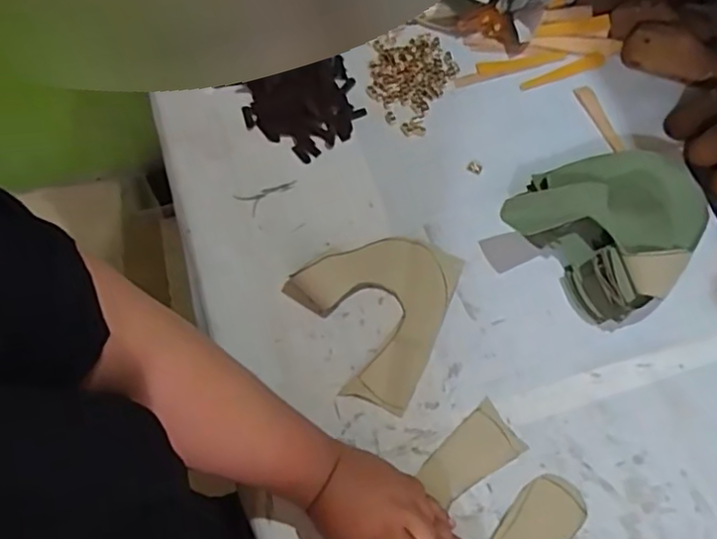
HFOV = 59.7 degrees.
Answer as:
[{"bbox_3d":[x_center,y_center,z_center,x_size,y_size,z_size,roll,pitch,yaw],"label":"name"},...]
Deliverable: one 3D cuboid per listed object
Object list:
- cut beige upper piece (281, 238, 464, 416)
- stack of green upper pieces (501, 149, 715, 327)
[{"bbox_3d":[0.008,0.033,0.633,0.157,0.032,0.179,20,66,10],"label":"cut beige upper piece"},{"bbox_3d":[0.272,-0.055,0.667,0.174,0.058,0.192,41,71,18],"label":"stack of green upper pieces"}]

